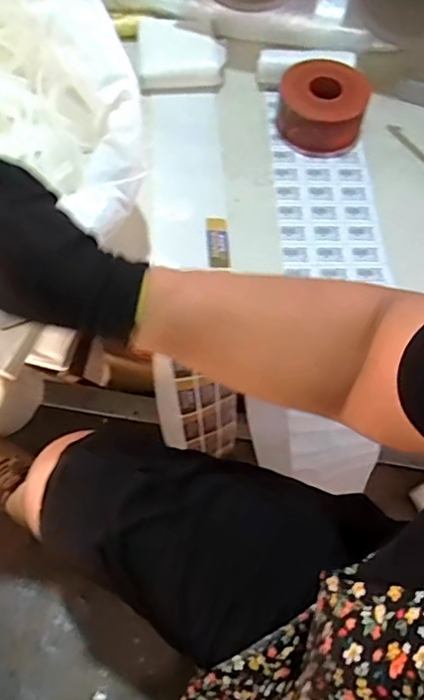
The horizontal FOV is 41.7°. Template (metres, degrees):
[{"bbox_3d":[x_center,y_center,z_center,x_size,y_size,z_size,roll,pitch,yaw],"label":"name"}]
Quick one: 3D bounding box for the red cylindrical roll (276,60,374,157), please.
[{"bbox_3d":[0.125,-0.276,0.631,0.095,0.050,0.096,5,64,0],"label":"red cylindrical roll"}]

